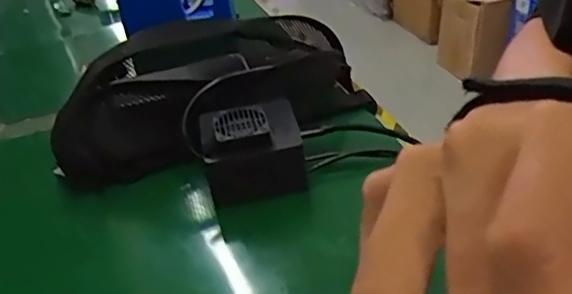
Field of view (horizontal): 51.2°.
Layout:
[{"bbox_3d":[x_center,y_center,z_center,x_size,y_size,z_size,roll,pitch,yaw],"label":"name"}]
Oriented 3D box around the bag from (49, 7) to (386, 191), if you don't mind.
[{"bbox_3d":[-0.070,-0.052,0.557,0.287,0.096,0.169,-18,36,-19],"label":"bag"}]

